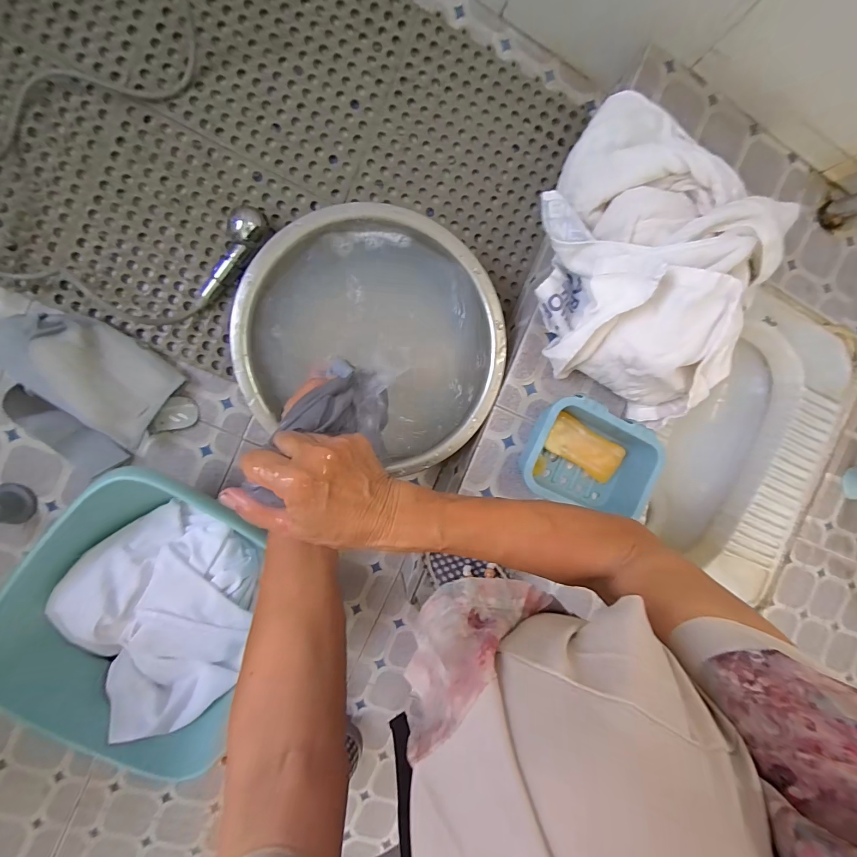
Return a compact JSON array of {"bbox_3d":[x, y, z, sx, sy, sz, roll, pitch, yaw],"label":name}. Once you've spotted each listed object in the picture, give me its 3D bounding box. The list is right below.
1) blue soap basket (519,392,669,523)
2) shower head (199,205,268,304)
[{"bbox_3d":[0.207,0.035,0.482,0.175,0.061,0.119,22,91,-11],"label":"blue soap basket"},{"bbox_3d":[-0.255,-0.219,0.489,0.044,0.043,0.139,29,91,-10],"label":"shower head"}]

